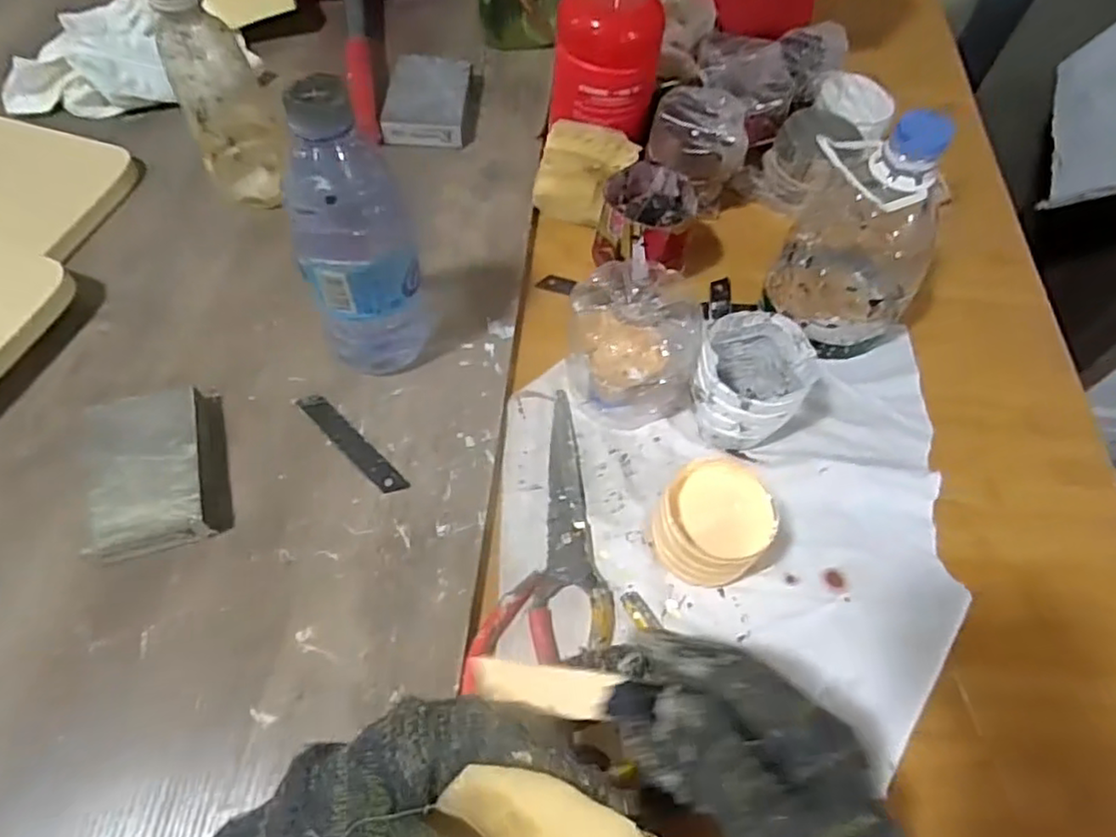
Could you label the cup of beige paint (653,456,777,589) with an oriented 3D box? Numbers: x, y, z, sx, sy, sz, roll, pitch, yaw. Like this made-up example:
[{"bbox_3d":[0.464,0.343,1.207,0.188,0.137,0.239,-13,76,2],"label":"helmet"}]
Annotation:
[{"bbox_3d":[0.091,0.064,0.402,0.063,0.046,0.073,28,62,11],"label":"cup of beige paint"}]

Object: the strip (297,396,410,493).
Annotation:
[{"bbox_3d":[-0.136,0.016,0.435,0.094,0.004,0.016,41,65,18],"label":"strip"}]

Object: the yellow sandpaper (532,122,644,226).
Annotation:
[{"bbox_3d":[0.021,-0.198,0.539,0.069,0.007,0.073,18,99,-10],"label":"yellow sandpaper"}]

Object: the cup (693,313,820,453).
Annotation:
[{"bbox_3d":[0.126,-0.026,0.442,0.067,0.068,0.074,31,62,13],"label":"cup"}]

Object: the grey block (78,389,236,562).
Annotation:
[{"bbox_3d":[-0.241,0.030,0.401,0.070,0.026,0.103,-12,62,-11],"label":"grey block"}]

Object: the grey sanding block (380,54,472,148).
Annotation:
[{"bbox_3d":[-0.114,-0.282,0.590,0.066,0.026,0.092,5,60,-1],"label":"grey sanding block"}]

